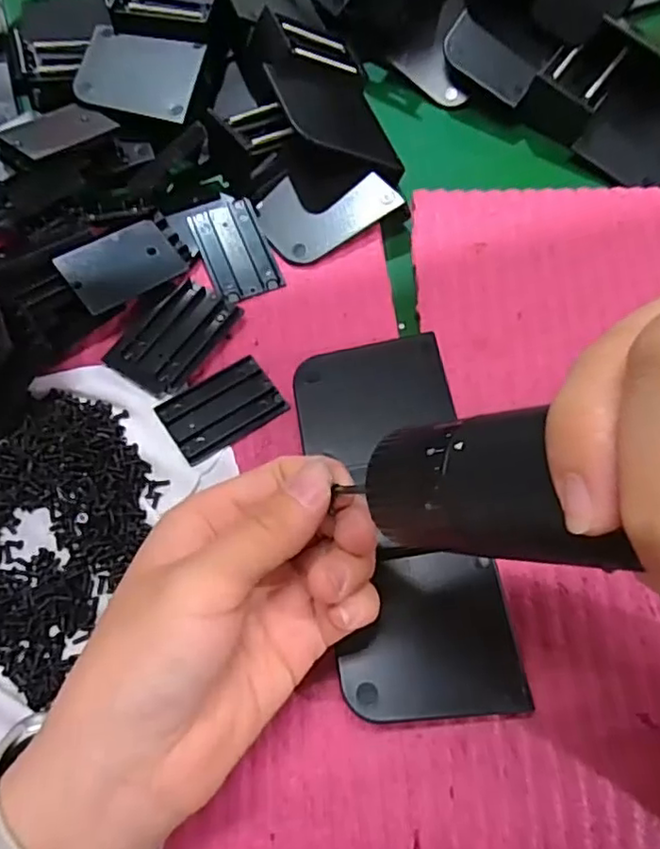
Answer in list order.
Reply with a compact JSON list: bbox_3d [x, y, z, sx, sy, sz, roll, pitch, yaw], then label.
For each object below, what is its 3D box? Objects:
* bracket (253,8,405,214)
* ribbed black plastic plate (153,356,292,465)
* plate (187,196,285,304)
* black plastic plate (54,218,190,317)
[{"bbox_3d":[-0.009,-0.176,0.358,0.073,0.032,0.110,-14,75,-42],"label":"bracket"},{"bbox_3d":[-0.051,-0.008,0.300,0.054,0.004,0.034,-32,71,-13],"label":"ribbed black plastic plate"},{"bbox_3d":[-0.049,-0.092,0.333,0.034,0.009,0.054,-22,69,-9],"label":"plate"},{"bbox_3d":[-0.103,-0.080,0.313,0.055,0.004,0.033,-37,92,-27],"label":"black plastic plate"}]

